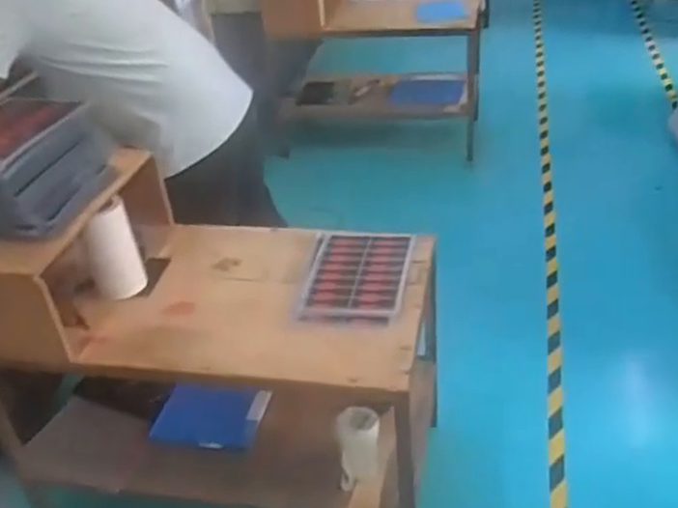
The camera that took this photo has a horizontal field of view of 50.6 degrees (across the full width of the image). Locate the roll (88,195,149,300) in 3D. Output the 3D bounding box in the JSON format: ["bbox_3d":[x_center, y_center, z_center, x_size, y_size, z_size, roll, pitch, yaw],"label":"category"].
[{"bbox_3d":[-0.454,0.001,1.467,0.099,0.199,0.078,-16,35,-16],"label":"roll"}]

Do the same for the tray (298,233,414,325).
[{"bbox_3d":[0.041,0.035,1.471,0.205,0.035,0.296,2,34,10],"label":"tray"}]

